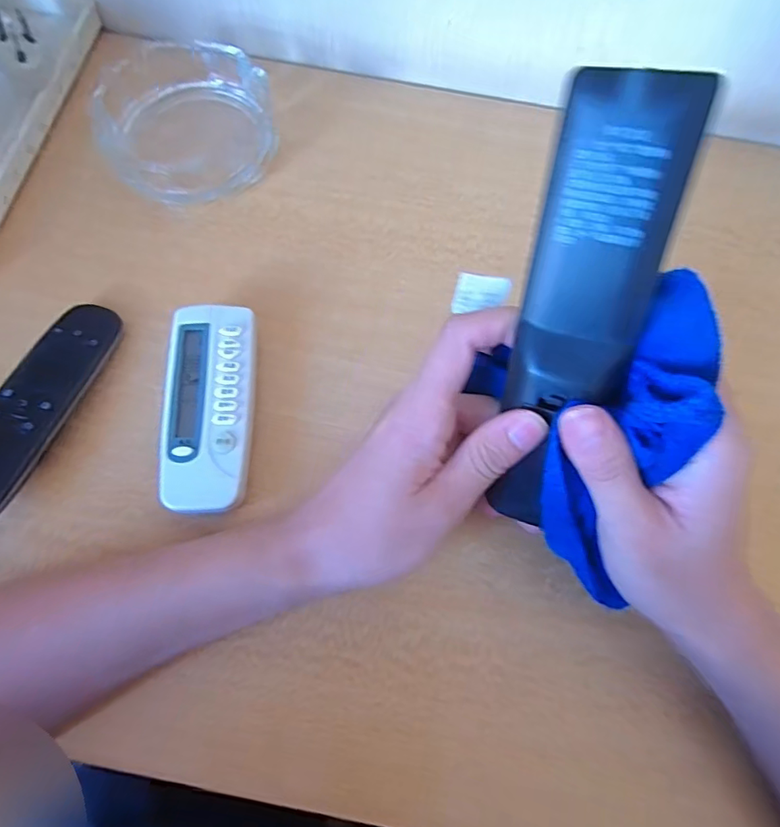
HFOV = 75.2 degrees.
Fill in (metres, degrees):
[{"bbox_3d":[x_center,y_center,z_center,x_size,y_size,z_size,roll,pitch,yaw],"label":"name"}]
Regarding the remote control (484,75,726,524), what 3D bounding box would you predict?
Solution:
[{"bbox_3d":[0.071,-0.029,0.197,0.044,0.173,0.017,8,27,1],"label":"remote control"}]

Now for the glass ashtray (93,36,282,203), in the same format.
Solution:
[{"bbox_3d":[-0.138,-0.201,0.343,0.122,0.030,0.112,1,72,-2],"label":"glass ashtray"}]

